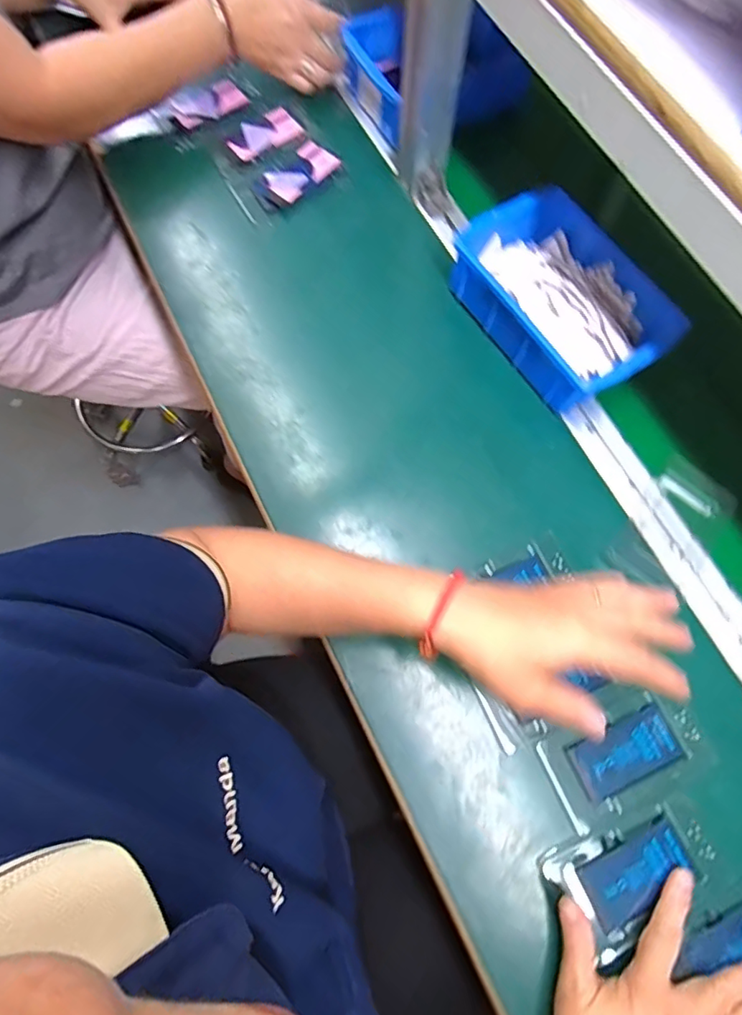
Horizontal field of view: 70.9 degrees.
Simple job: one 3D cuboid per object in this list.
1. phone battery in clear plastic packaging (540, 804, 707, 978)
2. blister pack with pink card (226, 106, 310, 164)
[{"bbox_3d":[0.194,0.279,0.389,0.106,0.010,0.072,-22,76,-5],"label":"phone battery in clear plastic packaging"},{"bbox_3d":[-0.126,-0.436,0.606,0.092,0.007,0.052,-28,75,-11],"label":"blister pack with pink card"}]

